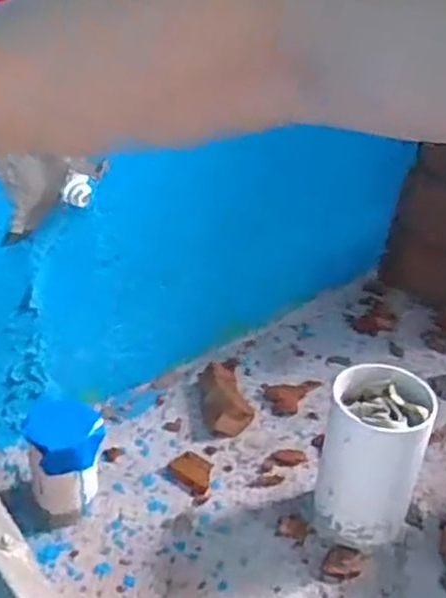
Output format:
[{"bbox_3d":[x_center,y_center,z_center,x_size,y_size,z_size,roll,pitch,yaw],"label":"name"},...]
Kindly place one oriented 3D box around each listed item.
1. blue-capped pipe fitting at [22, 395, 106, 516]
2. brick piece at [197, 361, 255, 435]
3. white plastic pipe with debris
[{"bbox_3d":[-0.178,0.189,0.832,0.085,0.151,0.066,-5,38,-14],"label":"blue-capped pipe fitting"},{"bbox_3d":[0.001,0.137,1.025,0.067,0.039,0.125,-1,37,-10],"label":"brick piece"},{"bbox_3d":[0.167,0.188,0.838,0.109,0.196,0.114,13,37,10],"label":"white plastic pipe with debris"}]

